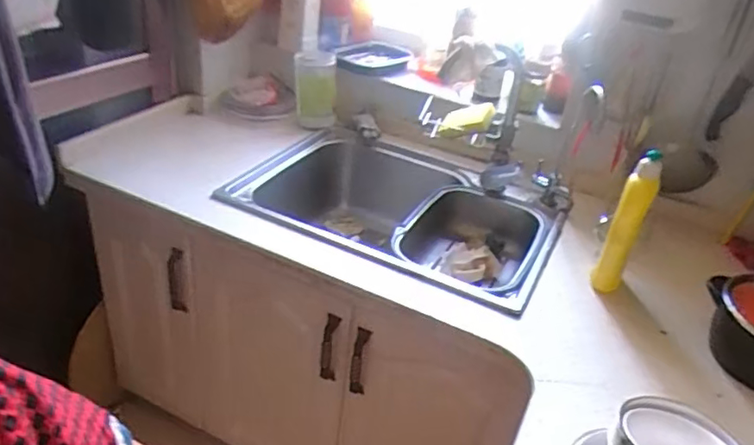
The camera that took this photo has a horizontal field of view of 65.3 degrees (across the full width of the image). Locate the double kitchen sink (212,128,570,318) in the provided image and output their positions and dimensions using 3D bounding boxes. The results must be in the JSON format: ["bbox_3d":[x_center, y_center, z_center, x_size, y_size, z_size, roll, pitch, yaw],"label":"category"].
[{"bbox_3d":[0.027,0.021,1.223,0.627,0.211,0.377,19,35,17],"label":"double kitchen sink"}]

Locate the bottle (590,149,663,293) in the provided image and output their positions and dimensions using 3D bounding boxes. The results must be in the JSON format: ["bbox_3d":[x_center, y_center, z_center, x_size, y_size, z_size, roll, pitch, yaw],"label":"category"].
[{"bbox_3d":[0.412,0.002,0.969,0.048,0.253,0.051,22,36,22],"label":"bottle"}]

